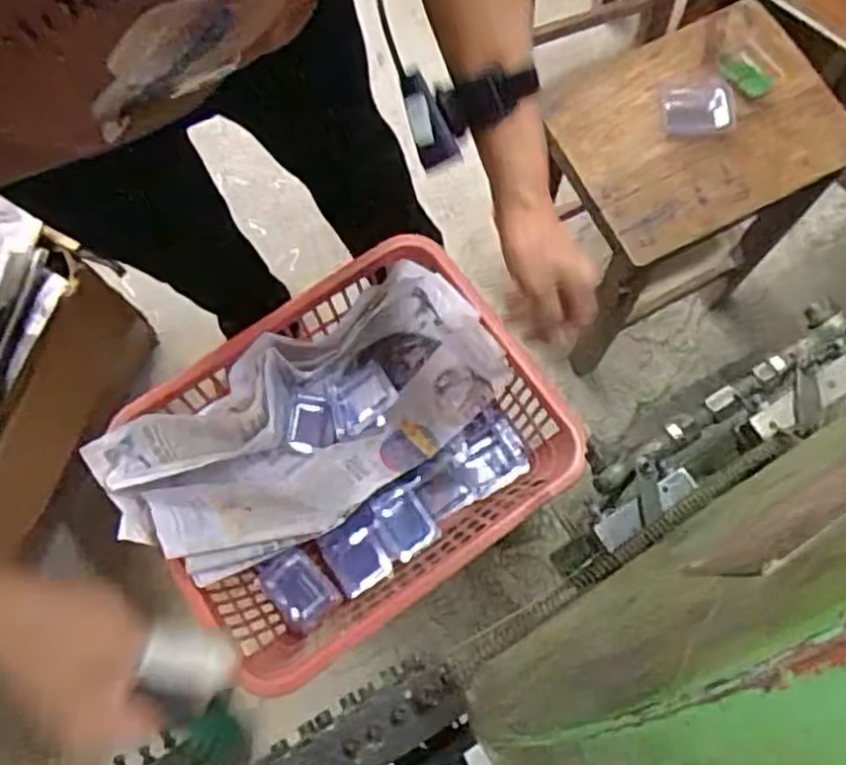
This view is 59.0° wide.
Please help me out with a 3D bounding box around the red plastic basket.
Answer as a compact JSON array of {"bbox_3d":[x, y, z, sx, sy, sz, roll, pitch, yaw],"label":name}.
[{"bbox_3d":[-0.093,0.084,0.928,0.491,0.189,0.384,-35,76,-9],"label":"red plastic basket"}]

